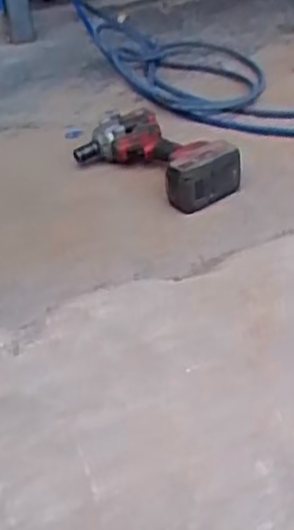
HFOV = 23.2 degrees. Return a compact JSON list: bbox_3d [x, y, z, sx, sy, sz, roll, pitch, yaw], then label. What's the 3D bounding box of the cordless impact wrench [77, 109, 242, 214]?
[{"bbox_3d":[0.017,-0.175,1.209,0.146,0.083,0.270,-30,41,-31],"label":"cordless impact wrench"}]

